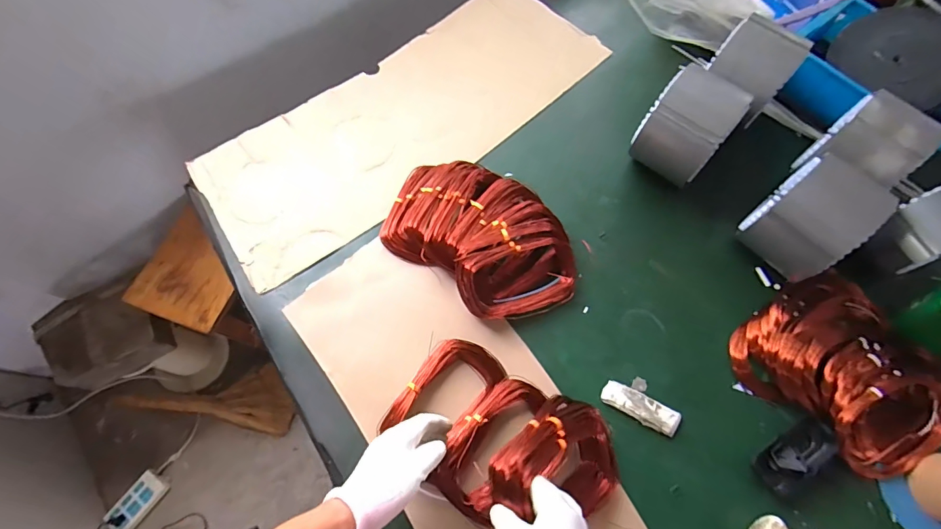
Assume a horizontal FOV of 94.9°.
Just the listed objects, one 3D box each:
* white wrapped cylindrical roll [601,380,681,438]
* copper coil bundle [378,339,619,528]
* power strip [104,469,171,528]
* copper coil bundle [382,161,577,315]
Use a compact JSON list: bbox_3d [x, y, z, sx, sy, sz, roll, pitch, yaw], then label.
[{"bbox_3d":[0.230,0.193,0.583,0.101,0.013,0.035,26,70,11],"label":"white wrapped cylindrical roll"},{"bbox_3d":[0.040,0.207,0.515,0.276,0.122,0.171,29,70,12],"label":"copper coil bundle"},{"bbox_3d":[-0.905,0.648,1.169,0.087,0.044,0.147,32,71,13],"label":"power strip"},{"bbox_3d":[0.015,-0.047,0.661,0.305,0.061,0.197,38,72,15],"label":"copper coil bundle"}]

